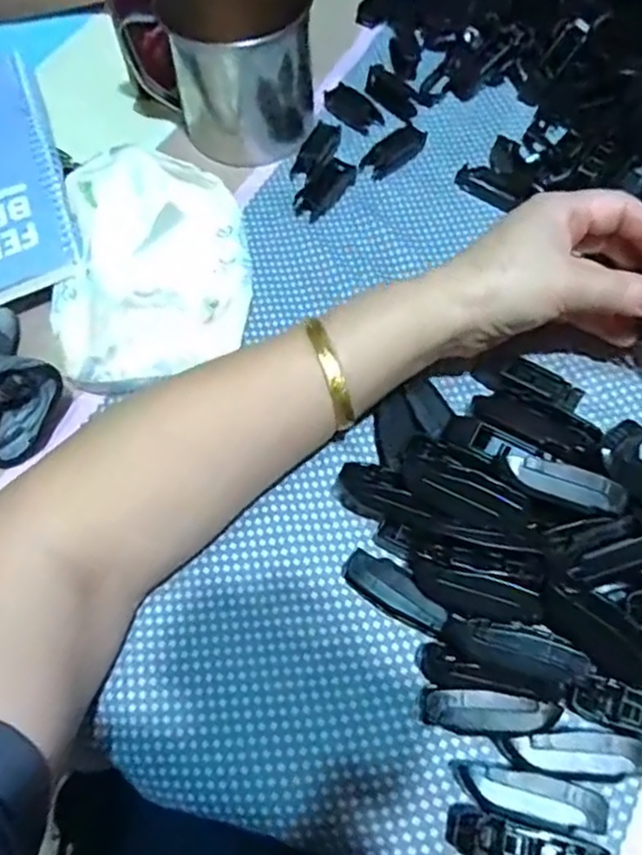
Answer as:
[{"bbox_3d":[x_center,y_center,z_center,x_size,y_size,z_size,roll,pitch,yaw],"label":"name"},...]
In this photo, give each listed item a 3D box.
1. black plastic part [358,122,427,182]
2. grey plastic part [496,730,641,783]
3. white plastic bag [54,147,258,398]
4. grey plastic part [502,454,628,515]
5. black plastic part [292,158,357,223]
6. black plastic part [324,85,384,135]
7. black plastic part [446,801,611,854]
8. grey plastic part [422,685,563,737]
[{"bbox_3d":[0.048,-0.180,0.434,0.049,0.010,0.018,-39,66,-17],"label":"black plastic part"},{"bbox_3d":[0.101,0.131,0.265,0.056,0.016,0.017,0,61,4],"label":"grey plastic part"},{"bbox_3d":[-0.098,-0.093,0.373,0.110,0.039,0.154,-8,61,0],"label":"white plastic bag"},{"bbox_3d":[0.104,0.023,0.285,0.050,0.008,0.015,13,63,11],"label":"grey plastic part"},{"bbox_3d":[0.003,-0.151,0.421,0.020,0.007,0.049,46,73,-14],"label":"black plastic part"},{"bbox_3d":[0.021,-0.220,0.459,0.020,0.013,0.045,-38,65,-16],"label":"black plastic part"},{"bbox_3d":[0.078,0.161,0.254,0.059,0.012,0.018,13,63,11],"label":"black plastic part"},{"bbox_3d":[0.068,0.118,0.275,0.055,0.017,0.016,3,62,6],"label":"grey plastic part"}]

